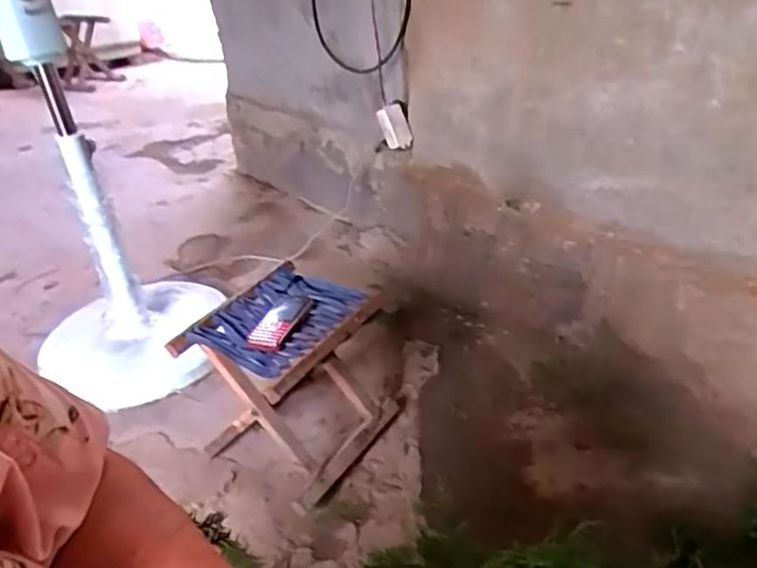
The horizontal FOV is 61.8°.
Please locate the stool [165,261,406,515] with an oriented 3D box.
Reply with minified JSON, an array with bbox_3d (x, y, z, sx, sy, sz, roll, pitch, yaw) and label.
[{"bbox_3d":[-0.133,0.145,1.016,0.224,0.241,0.259,17,37,30],"label":"stool"}]

